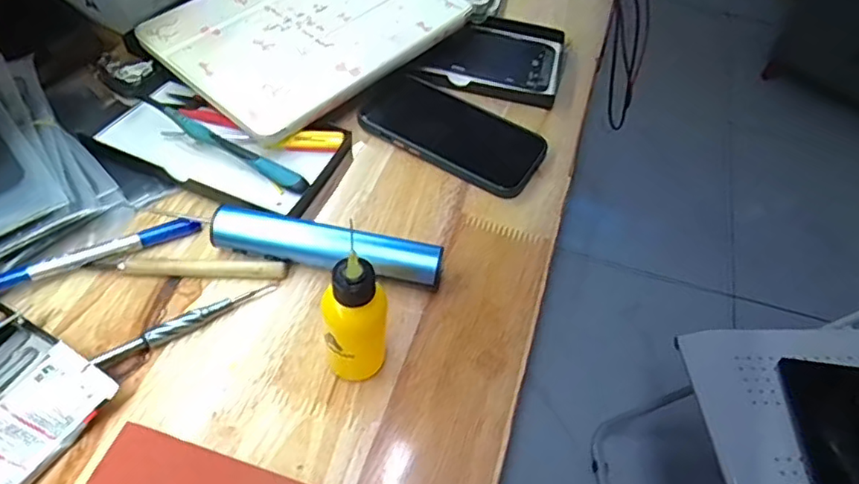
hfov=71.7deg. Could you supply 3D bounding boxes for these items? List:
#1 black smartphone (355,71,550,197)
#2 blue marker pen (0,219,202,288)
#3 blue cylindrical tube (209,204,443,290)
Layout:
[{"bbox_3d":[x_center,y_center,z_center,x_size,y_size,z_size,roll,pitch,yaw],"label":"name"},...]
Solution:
[{"bbox_3d":[0.020,-0.092,0.489,0.151,0.017,0.079,26,54,14],"label":"black smartphone"},{"bbox_3d":[-0.215,0.007,0.385,0.127,0.009,0.010,-20,56,-20],"label":"blue marker pen"},{"bbox_3d":[-0.068,0.005,0.397,0.151,0.027,0.027,12,52,4],"label":"blue cylindrical tube"}]

